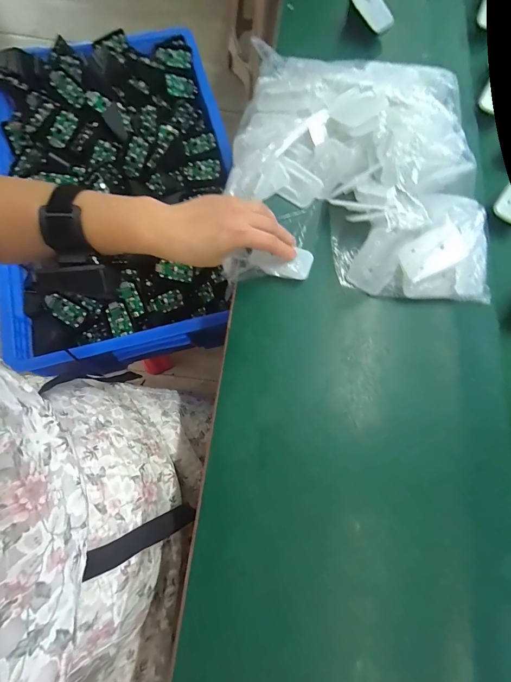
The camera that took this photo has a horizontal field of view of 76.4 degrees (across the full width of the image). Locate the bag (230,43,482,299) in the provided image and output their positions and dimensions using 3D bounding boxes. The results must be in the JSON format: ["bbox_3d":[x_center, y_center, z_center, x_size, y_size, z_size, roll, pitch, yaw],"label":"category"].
[{"bbox_3d":[0.118,-0.203,0.374,0.277,0.074,0.297,5,76,-1],"label":"bag"}]

